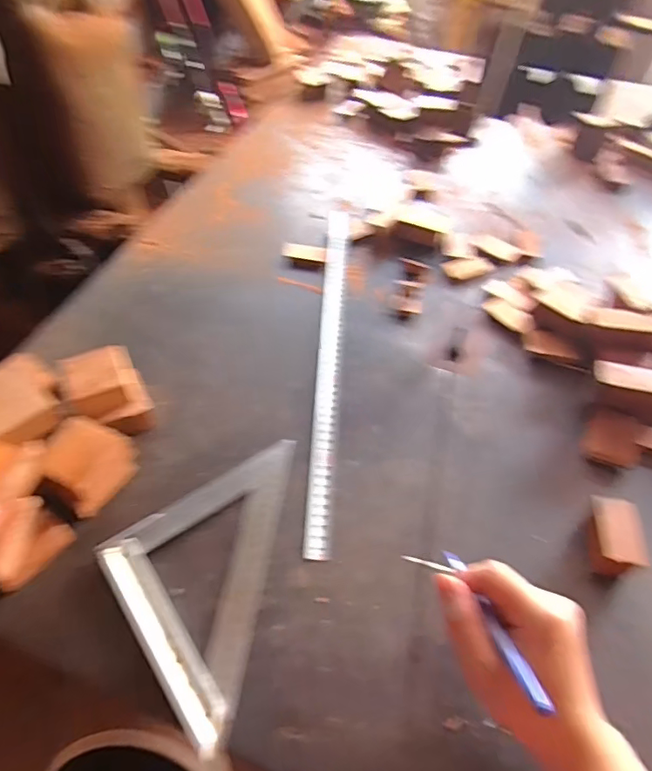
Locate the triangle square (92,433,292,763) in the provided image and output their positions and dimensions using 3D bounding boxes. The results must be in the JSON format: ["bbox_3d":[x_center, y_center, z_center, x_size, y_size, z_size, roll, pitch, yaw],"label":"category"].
[{"bbox_3d":[-0.065,0.150,0.439,0.186,0.014,0.175,-32,59,-23],"label":"triangle square"}]

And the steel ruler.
[{"bbox_3d":[0.005,-0.049,0.608,0.029,0.004,0.494,2,52,2],"label":"steel ruler"}]

